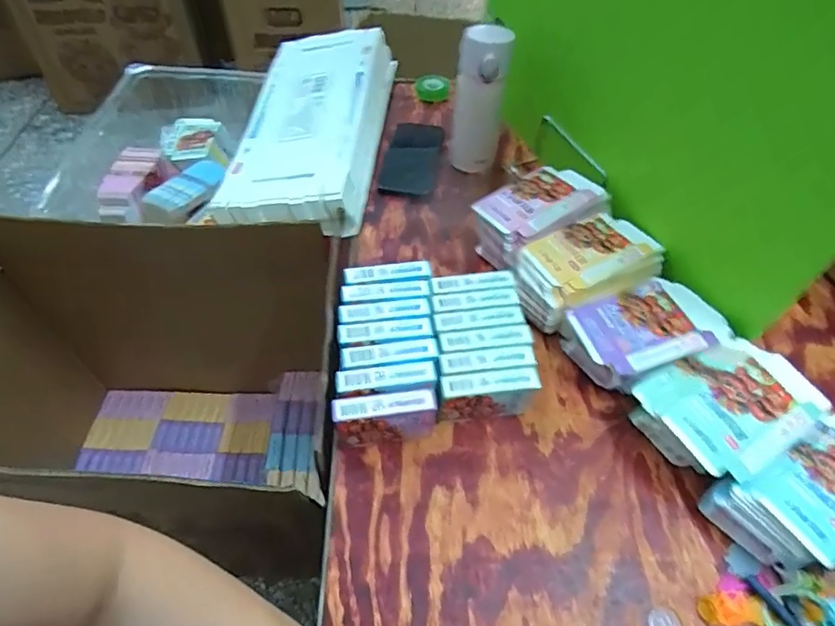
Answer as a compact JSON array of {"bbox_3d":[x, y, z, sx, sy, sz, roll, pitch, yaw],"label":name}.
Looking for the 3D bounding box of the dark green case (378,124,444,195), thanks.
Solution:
[{"bbox_3d":[-0.007,-0.228,0.768,0.077,0.020,0.158,7,59,5],"label":"dark green case"}]

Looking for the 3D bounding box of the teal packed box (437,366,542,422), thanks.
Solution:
[{"bbox_3d":[0.069,0.082,0.506,0.098,0.069,0.024,-5,53,-7],"label":"teal packed box"}]

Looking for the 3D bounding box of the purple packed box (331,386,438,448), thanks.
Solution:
[{"bbox_3d":[-0.030,0.099,0.486,0.092,0.064,0.026,-6,53,-7],"label":"purple packed box"}]

